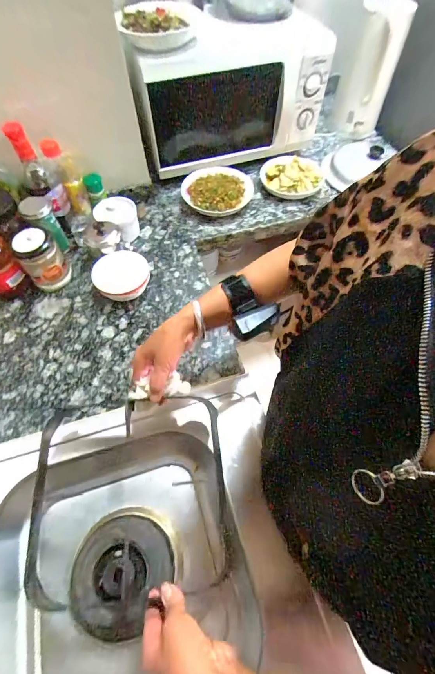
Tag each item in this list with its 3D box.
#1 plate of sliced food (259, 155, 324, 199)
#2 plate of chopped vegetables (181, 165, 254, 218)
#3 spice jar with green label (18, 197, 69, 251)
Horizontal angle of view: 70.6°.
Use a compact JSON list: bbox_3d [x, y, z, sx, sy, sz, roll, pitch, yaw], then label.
[{"bbox_3d":[0.214,-0.473,0.895,0.170,0.041,0.178,8,60,4],"label":"plate of sliced food"},{"bbox_3d":[0.006,-0.407,0.856,0.196,0.040,0.167,-8,60,-6],"label":"plate of chopped vegetables"},{"bbox_3d":[-0.395,-0.255,0.707,0.053,0.125,0.048,-3,60,-1],"label":"spice jar with green label"}]

